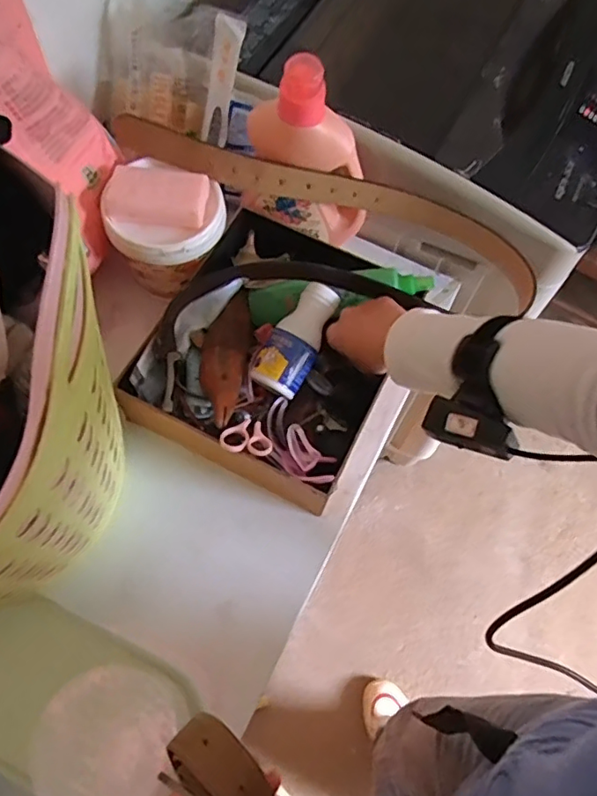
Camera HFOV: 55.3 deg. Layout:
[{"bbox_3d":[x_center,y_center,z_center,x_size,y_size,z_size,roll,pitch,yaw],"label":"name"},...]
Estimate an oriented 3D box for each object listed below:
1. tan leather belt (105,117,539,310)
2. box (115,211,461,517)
[{"bbox_3d":[0.038,-0.235,0.637,0.491,0.056,0.082,22,66,6],"label":"tan leather belt"},{"bbox_3d":[-0.011,-0.051,0.638,0.274,0.110,0.281,27,67,8],"label":"box"}]

